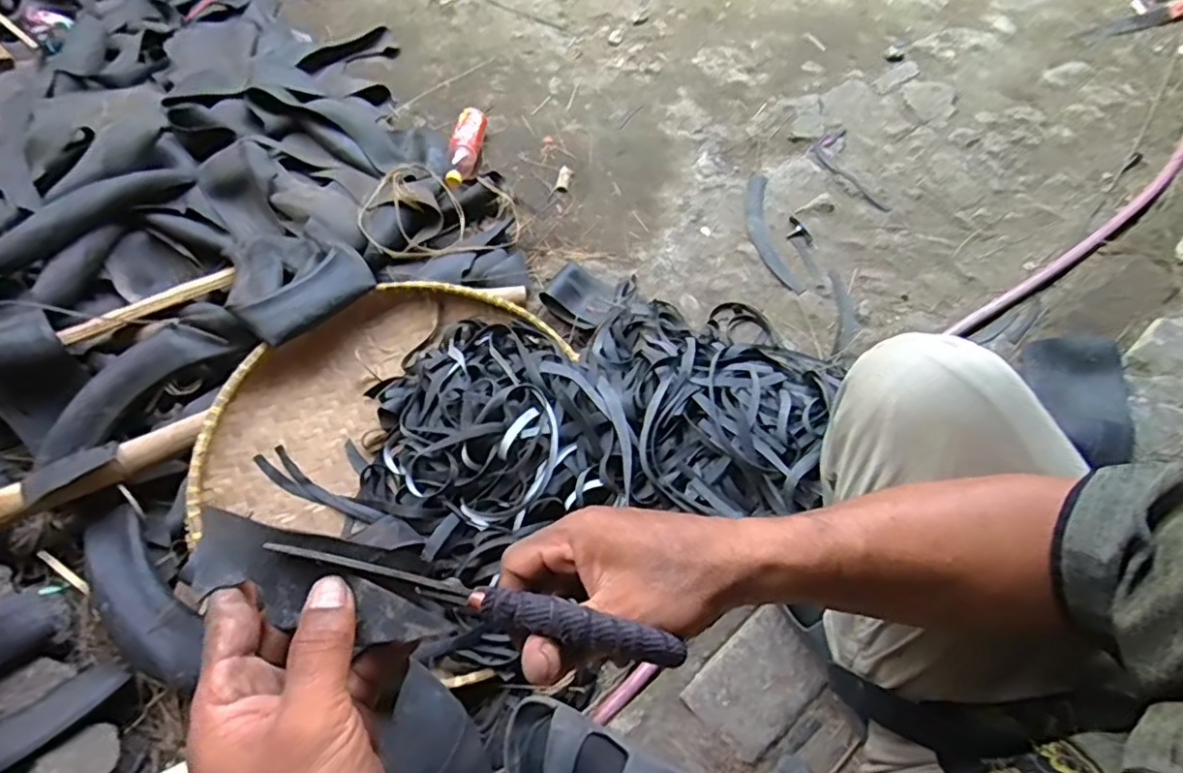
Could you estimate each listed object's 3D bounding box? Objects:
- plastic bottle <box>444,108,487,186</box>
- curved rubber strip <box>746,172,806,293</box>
[{"bbox_3d":[-0.247,-0.461,1.204,0.054,0.060,0.190,10,67,4],"label":"plastic bottle"},{"bbox_3d":[0.324,-0.282,1.139,0.057,0.015,0.270,-8,67,-3],"label":"curved rubber strip"}]

